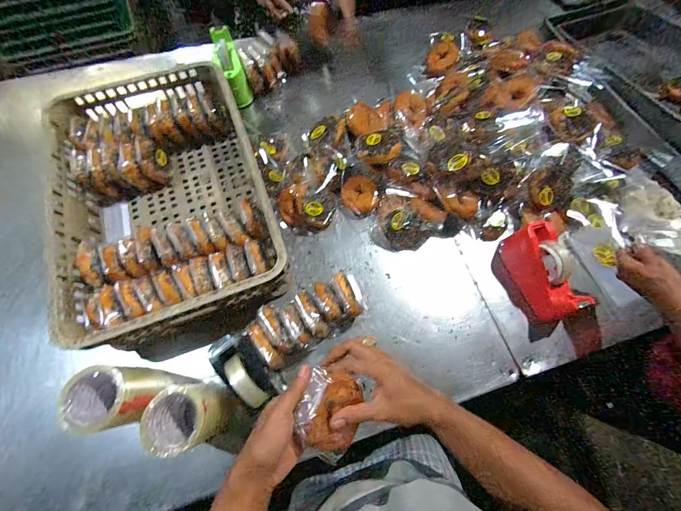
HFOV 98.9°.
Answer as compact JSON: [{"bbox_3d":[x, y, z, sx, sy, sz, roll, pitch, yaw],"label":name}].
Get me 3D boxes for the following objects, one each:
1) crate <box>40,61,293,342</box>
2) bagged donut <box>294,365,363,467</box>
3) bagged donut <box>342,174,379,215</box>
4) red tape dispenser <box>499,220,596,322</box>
[{"bbox_3d":[-0.389,-0.140,0.674,0.415,0.137,0.607,-19,69,-9],"label":"crate"},{"bbox_3d":[-0.013,0.200,0.368,0.072,0.042,0.101,11,70,5],"label":"bagged donut"},{"bbox_3d":[0.049,-0.153,0.735,0.090,0.039,0.086,31,89,0],"label":"bagged donut"},{"bbox_3d":[0.431,0.037,0.630,0.066,0.107,0.197,-18,69,-9],"label":"red tape dispenser"}]

